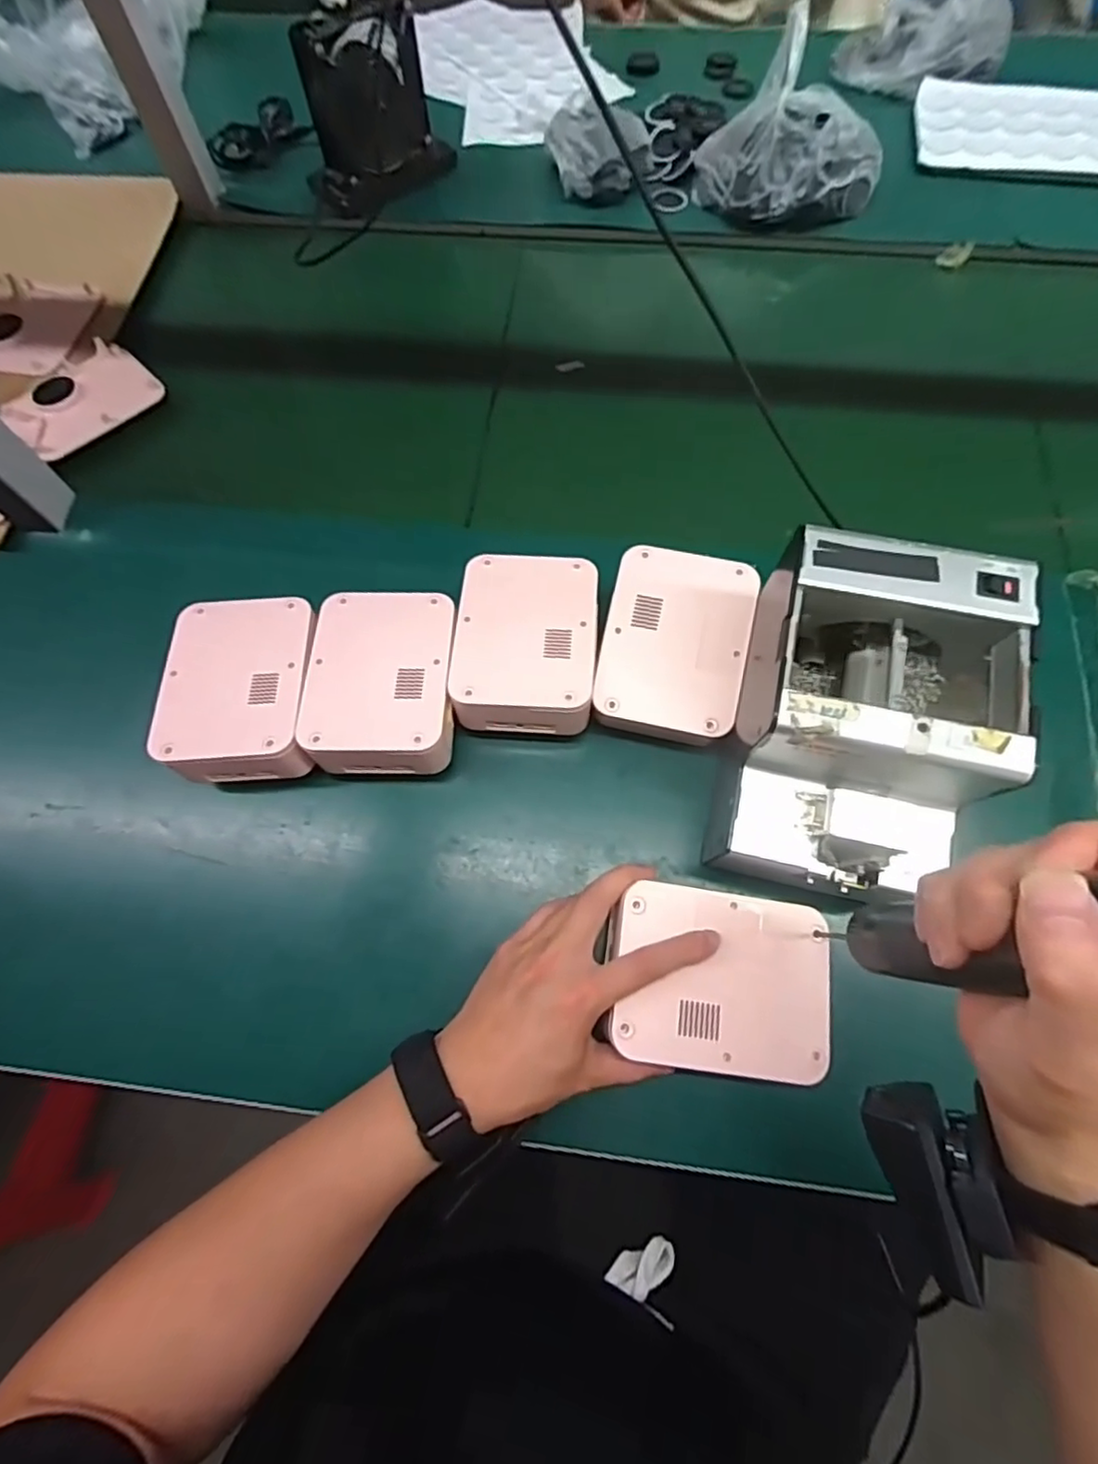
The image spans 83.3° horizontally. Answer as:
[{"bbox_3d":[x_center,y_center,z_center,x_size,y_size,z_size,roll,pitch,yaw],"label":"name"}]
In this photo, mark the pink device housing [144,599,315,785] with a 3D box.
[{"bbox_3d":[-0.220,-0.031,0.448,0.099,0.045,0.129,-2,70,2],"label":"pink device housing"}]

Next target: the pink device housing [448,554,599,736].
[{"bbox_3d":[-0.015,-0.064,0.462,0.098,0.063,0.133,3,69,3],"label":"pink device housing"}]

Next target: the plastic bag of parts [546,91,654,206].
[{"bbox_3d":[0.054,-0.642,0.680,0.112,0.039,0.123,-7,69,-1],"label":"plastic bag of parts"}]

